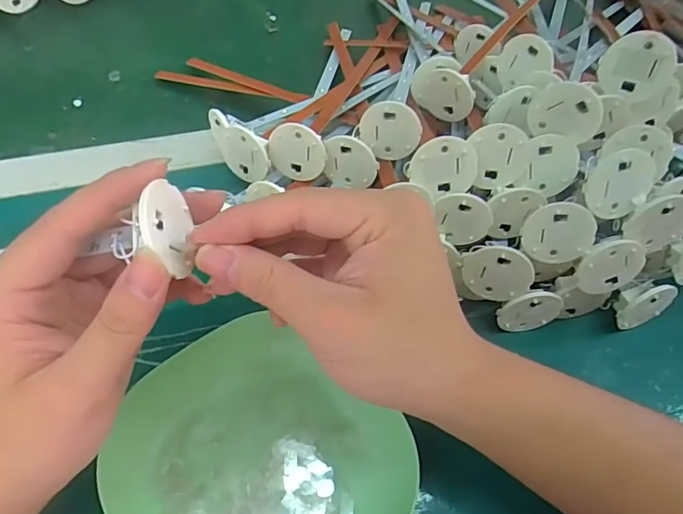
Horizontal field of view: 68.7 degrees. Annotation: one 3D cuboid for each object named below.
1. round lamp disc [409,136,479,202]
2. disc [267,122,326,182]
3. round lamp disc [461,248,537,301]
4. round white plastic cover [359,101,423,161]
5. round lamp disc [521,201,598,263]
[{"bbox_3d":[0.058,-0.051,0.283,0.037,0.034,0.005,-13,32,1],"label":"round lamp disc"},{"bbox_3d":[-0.029,-0.067,0.321,0.038,0.037,0.004,9,38,17],"label":"disc"},{"bbox_3d":[0.090,0.010,0.289,0.038,0.037,0.004,1,35,21],"label":"round lamp disc"},{"bbox_3d":[0.032,-0.081,0.319,0.038,0.036,0.004,45,31,-22],"label":"round white plastic cover"},{"bbox_3d":[0.122,-0.014,0.282,0.036,0.037,0.004,31,34,-6],"label":"round lamp disc"}]

